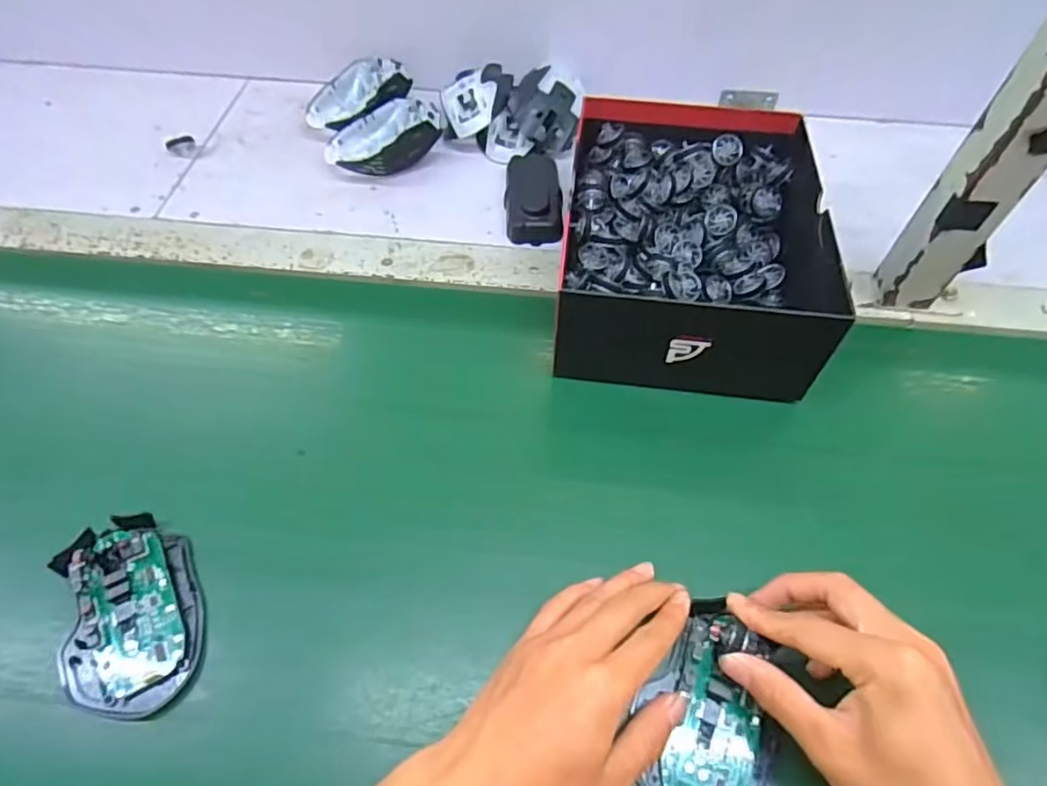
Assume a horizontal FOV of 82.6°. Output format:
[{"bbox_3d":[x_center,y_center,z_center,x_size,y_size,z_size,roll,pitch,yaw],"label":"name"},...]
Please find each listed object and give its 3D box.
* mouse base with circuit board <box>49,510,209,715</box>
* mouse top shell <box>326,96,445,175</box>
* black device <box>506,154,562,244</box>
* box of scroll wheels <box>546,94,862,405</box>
[{"bbox_3d":[-0.231,0.127,0.349,0.071,0.018,0.113,-19,58,-13],"label":"mouse base with circuit board"},{"bbox_3d":[-0.138,-0.253,0.595,0.118,0.041,0.080,-21,58,-14],"label":"mouse top shell"},{"bbox_3d":[0.009,-0.179,0.552,0.050,0.027,0.115,0,56,0],"label":"black device"},{"bbox_3d":[0.129,-0.126,0.480,0.185,0.084,0.252,6,56,3],"label":"box of scroll wheels"}]

